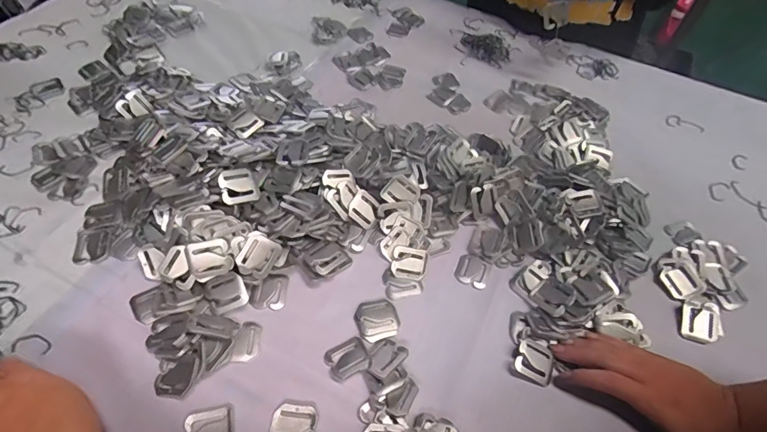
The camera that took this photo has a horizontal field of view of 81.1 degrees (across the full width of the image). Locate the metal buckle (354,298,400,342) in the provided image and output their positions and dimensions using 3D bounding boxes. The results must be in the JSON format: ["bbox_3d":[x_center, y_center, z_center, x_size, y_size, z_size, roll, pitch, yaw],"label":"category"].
[{"bbox_3d":[-0.006,0.103,0.448,0.041,0.006,0.040,-17,57,-18],"label":"metal buckle"}]

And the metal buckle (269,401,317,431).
[{"bbox_3d":[-0.078,0.179,0.385,0.038,0.004,0.038,6,53,-1],"label":"metal buckle"}]

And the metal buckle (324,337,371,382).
[{"bbox_3d":[-0.034,0.134,0.421,0.039,0.007,0.034,-19,57,-19],"label":"metal buckle"}]

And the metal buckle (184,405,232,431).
[{"bbox_3d":[-0.146,0.181,0.376,0.037,0.007,0.033,-13,55,-15],"label":"metal buckle"}]

